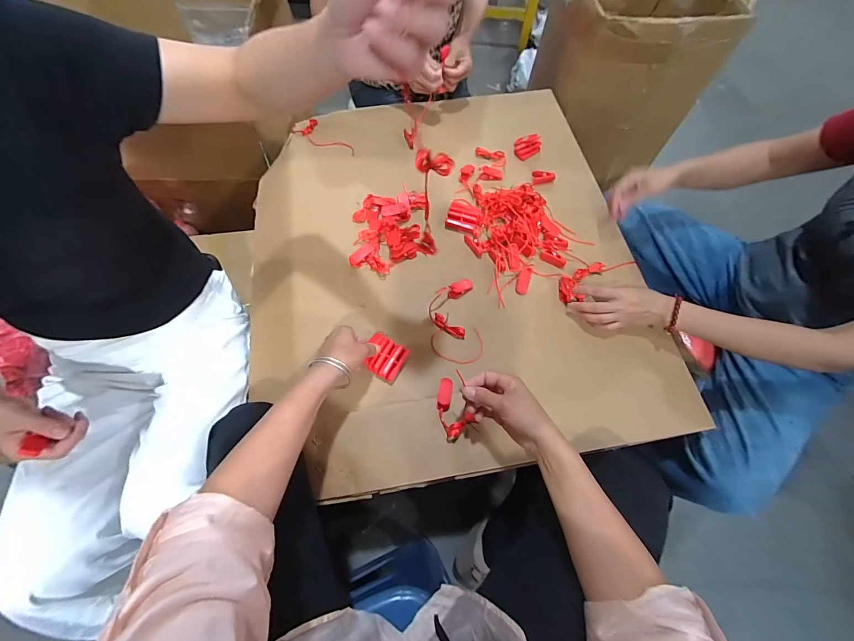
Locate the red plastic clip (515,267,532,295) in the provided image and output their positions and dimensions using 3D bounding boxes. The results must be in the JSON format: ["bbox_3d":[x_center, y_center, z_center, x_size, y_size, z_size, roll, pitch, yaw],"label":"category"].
[{"bbox_3d":[0.173,-0.071,0.662,0.022,0.011,0.050,14,99,3],"label":"red plastic clip"}]

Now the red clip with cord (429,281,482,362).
[{"bbox_3d":[0.046,0.000,0.622,0.084,0.026,0.144,-6,64,-7],"label":"red clip with cord"}]

